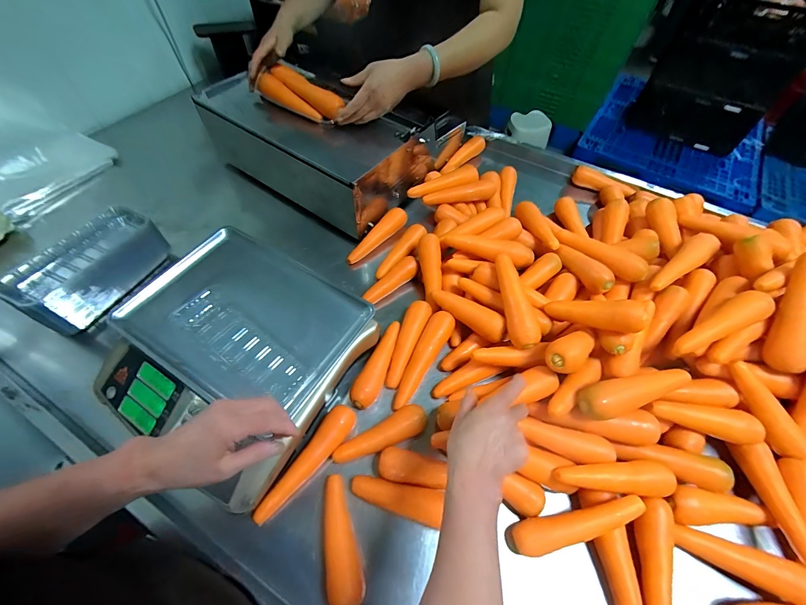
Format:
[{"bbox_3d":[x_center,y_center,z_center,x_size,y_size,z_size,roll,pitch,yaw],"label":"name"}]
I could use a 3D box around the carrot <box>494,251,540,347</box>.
[{"bbox_3d":[0.181,-0.005,0.569,0.044,0.054,0.172,-5,57,-5],"label":"carrot"}]

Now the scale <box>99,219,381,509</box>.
[{"bbox_3d":[-0.259,0.077,0.535,0.326,0.117,0.328,28,60,16],"label":"scale"}]

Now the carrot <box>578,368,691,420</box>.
[{"bbox_3d":[0.338,0.131,0.496,0.177,0.042,0.048,-12,58,-10],"label":"carrot"}]

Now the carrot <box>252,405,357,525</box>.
[{"bbox_3d":[-0.135,0.232,0.491,0.040,0.033,0.183,30,61,16],"label":"carrot"}]

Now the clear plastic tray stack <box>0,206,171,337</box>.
[{"bbox_3d":[-0.561,-0.065,0.618,0.112,0.096,0.229,30,61,17],"label":"clear plastic tray stack"}]

